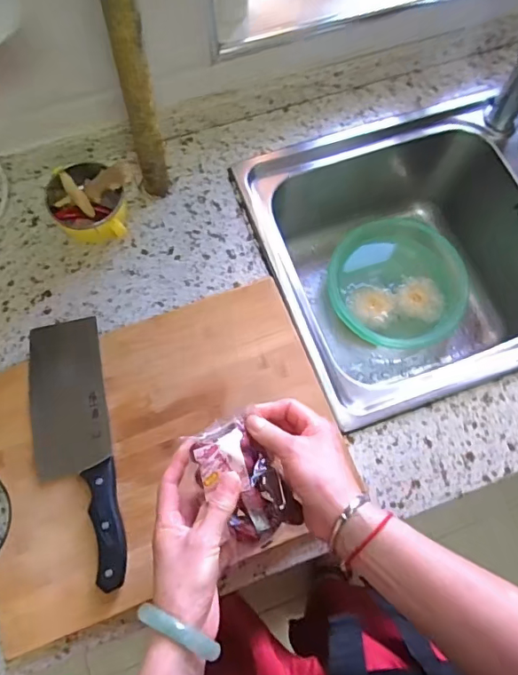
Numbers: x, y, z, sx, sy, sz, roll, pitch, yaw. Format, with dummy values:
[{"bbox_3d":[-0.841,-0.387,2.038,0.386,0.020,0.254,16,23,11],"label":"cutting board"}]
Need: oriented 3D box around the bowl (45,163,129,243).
[{"bbox_3d":[-0.222,-0.169,0.647,0.095,0.058,0.098,0,73,-1],"label":"bowl"}]

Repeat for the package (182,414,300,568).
[{"bbox_3d":[-0.019,0.128,0.439,0.072,0.031,0.112,-26,76,-9],"label":"package"}]

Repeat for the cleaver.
[{"bbox_3d":[-0.205,0.120,0.549,0.085,0.023,0.289,-13,70,-2],"label":"cleaver"}]

